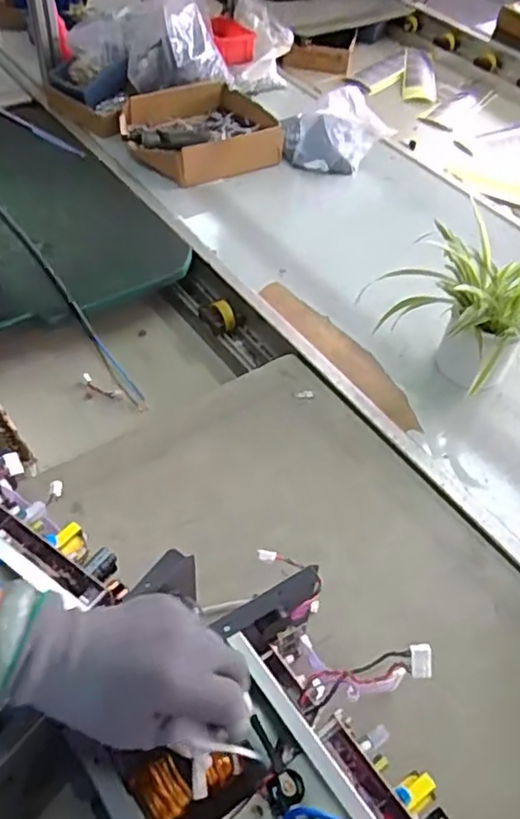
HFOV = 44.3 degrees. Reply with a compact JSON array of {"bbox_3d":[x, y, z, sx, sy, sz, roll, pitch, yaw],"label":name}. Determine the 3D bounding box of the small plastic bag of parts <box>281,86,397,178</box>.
[{"bbox_3d":[0.138,-0.519,1.175,0.196,0.127,0.113,12,49,5],"label":"small plastic bag of parts"}]

